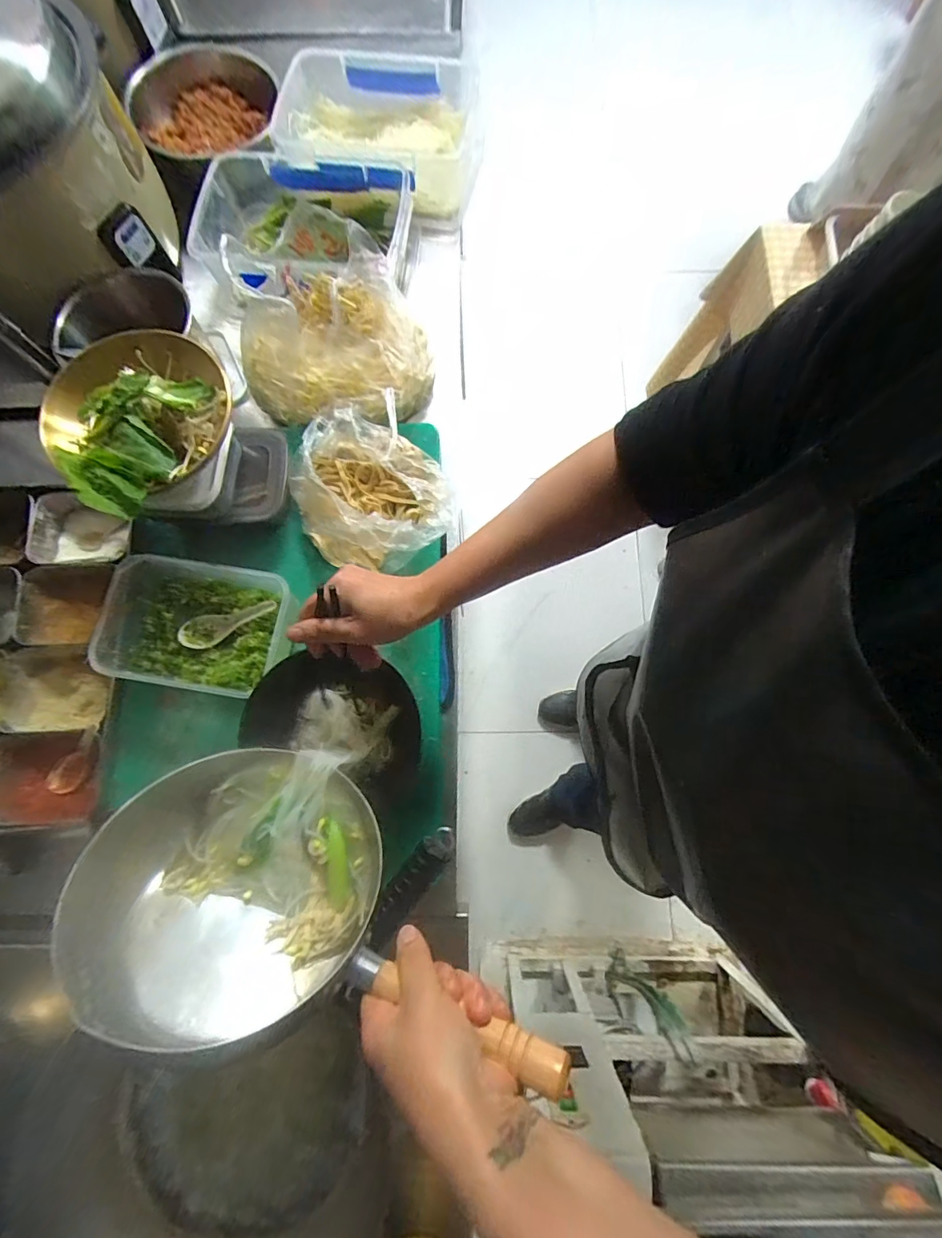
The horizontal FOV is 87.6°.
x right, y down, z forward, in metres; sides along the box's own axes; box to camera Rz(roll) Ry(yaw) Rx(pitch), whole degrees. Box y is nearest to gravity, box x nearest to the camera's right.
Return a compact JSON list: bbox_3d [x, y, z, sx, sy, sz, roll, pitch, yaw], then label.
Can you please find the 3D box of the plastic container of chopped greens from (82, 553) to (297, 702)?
[{"bbox_3d":[-0.333,0.010,0.602,0.209,0.066,0.150,10,77,3],"label":"plastic container of chopped greens"}]

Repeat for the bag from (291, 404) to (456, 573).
[{"bbox_3d":[-0.130,-0.171,0.619,0.186,0.100,0.233,-19,77,-3],"label":"bag"}]

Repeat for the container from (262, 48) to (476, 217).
[{"bbox_3d":[-0.159,-0.758,0.762,0.312,0.087,0.227,12,77,4],"label":"container"}]

